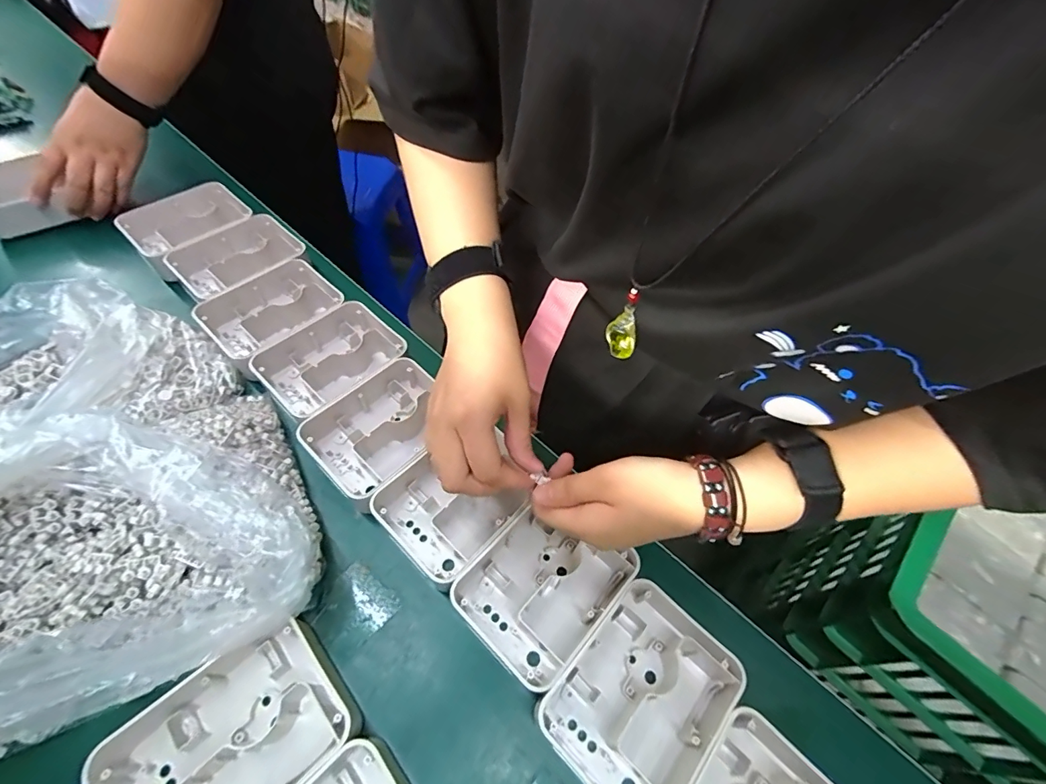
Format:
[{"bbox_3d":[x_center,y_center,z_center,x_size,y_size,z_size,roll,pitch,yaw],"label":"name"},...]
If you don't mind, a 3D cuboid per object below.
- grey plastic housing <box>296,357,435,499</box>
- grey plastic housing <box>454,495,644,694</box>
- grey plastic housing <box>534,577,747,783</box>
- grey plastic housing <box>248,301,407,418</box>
[{"bbox_3d":[-0.133,0.033,0.433,0.083,0.041,0.128,38,61,19],"label":"grey plastic housing"},{"bbox_3d":[0.019,0.151,0.363,0.097,0.041,0.127,39,61,20],"label":"grey plastic housing"},{"bbox_3d":[0.083,0.213,0.322,0.099,0.037,0.131,39,61,20],"label":"grey plastic housing"},{"bbox_3d":[-0.194,-0.032,0.466,0.093,0.034,0.127,40,61,20],"label":"grey plastic housing"}]

